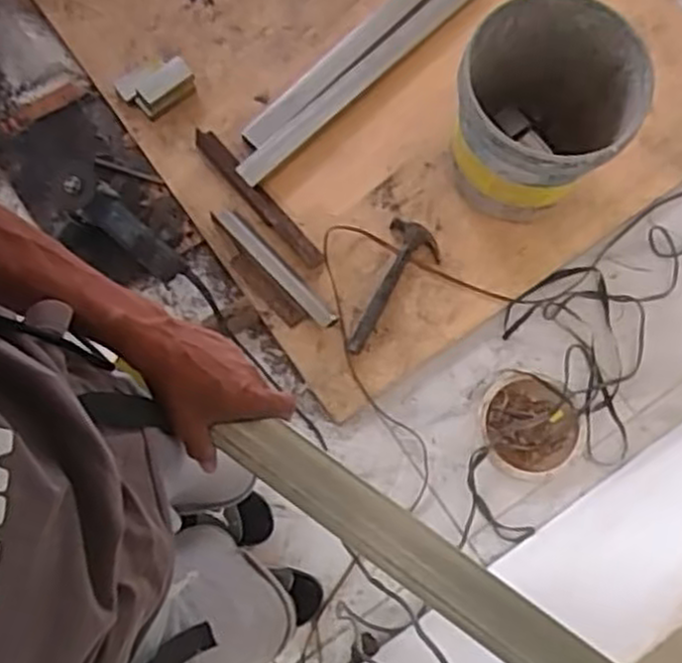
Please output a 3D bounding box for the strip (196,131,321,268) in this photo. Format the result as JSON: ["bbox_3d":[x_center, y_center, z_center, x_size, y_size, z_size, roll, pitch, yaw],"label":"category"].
[{"bbox_3d":[-0.163,-0.261,1.523,0.040,0.020,0.358,-40,80,-9],"label":"strip"}]

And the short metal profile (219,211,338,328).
[{"bbox_3d":[-0.118,-0.121,1.478,0.034,0.020,0.302,-43,80,-10],"label":"short metal profile"}]

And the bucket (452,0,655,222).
[{"bbox_3d":[0.349,-0.387,1.411,0.290,0.317,0.301,0,76,-1],"label":"bucket"}]

